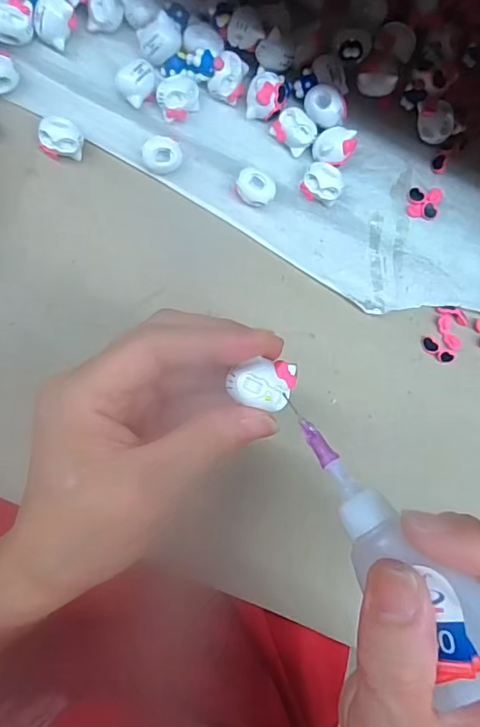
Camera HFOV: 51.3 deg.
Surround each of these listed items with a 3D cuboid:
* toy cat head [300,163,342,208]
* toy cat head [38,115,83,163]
[{"bbox_3d":[0.051,-0.113,0.316,0.024,0.022,0.018,9,83,-7],"label":"toy cat head"},{"bbox_3d":[-0.109,-0.138,0.305,0.024,0.016,0.021,16,82,-6],"label":"toy cat head"}]

